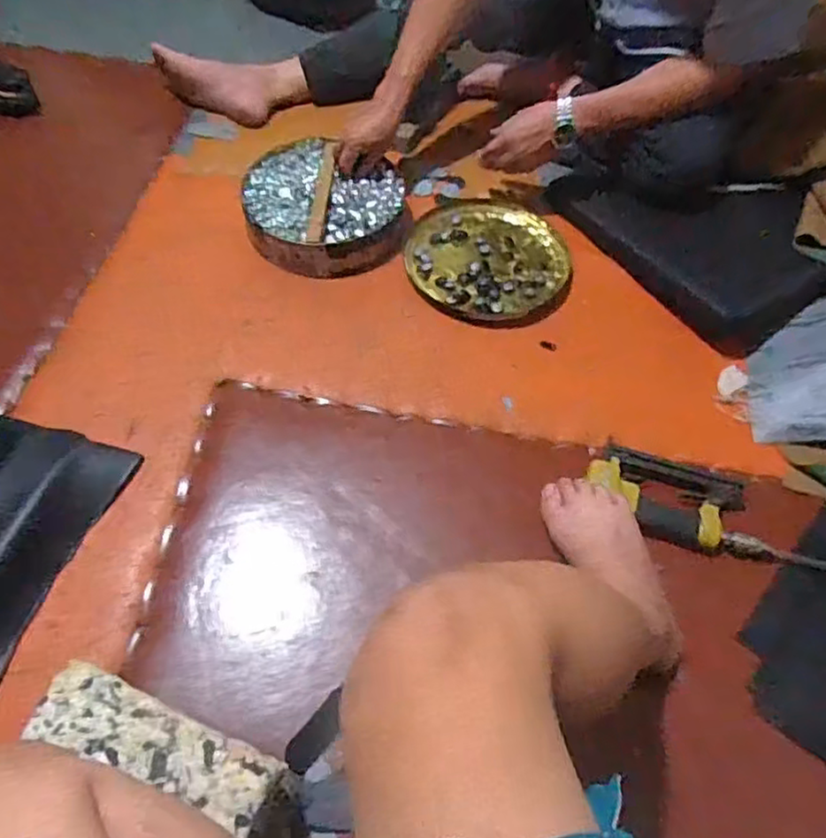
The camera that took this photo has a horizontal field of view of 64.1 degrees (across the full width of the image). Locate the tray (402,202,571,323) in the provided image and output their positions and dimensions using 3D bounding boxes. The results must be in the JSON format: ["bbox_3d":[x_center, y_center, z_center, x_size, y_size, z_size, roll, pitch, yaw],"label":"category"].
[{"bbox_3d":[0.123,-0.269,1.093,0.259,0.016,0.257,2,57,-3],"label":"tray"}]

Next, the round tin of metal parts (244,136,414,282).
[{"bbox_3d":[-0.144,-0.357,1.106,0.269,0.053,0.275,-10,59,-11],"label":"round tin of metal parts"}]

